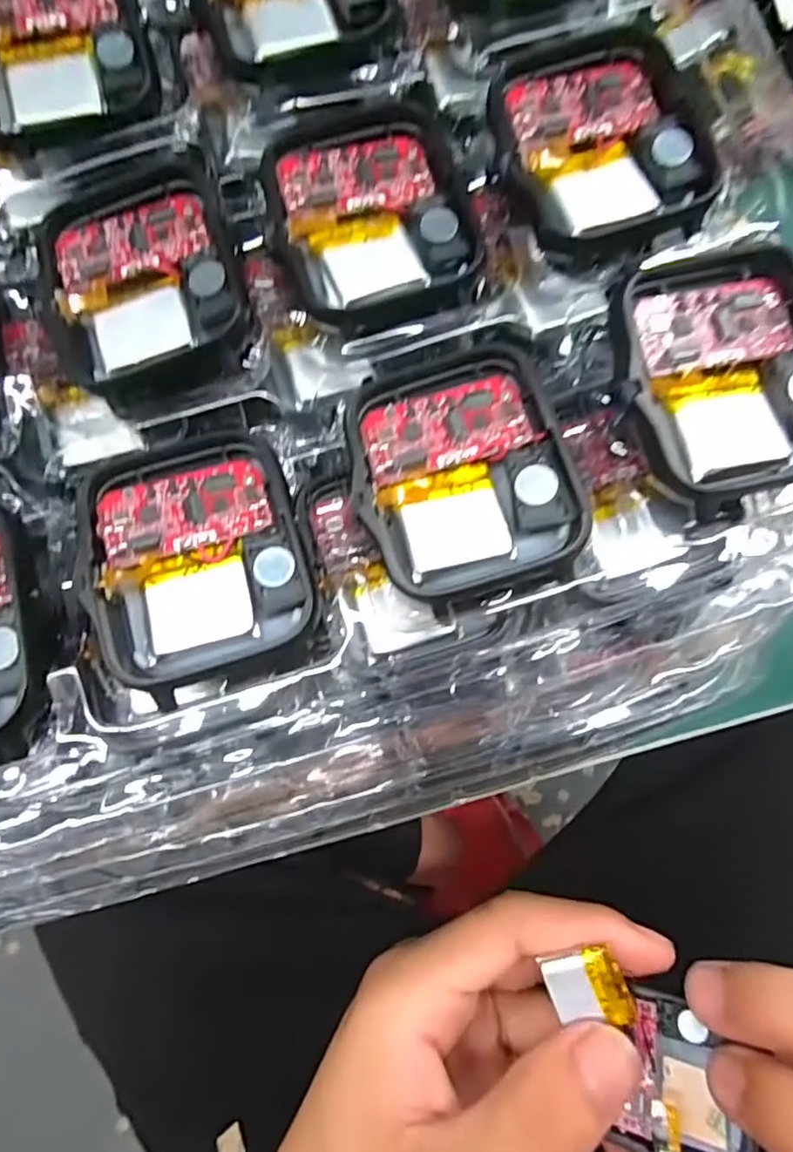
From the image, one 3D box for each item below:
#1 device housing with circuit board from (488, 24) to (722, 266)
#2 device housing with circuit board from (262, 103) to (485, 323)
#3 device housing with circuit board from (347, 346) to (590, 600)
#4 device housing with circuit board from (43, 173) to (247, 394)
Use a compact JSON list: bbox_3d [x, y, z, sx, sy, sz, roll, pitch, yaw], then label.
[{"bbox_3d":[0.041,-0.086,0.116,0.039,0.005,0.047,-14,81,-4],"label":"device housing with circuit board"},{"bbox_3d":[-0.005,-0.073,0.116,0.038,0.004,0.043,-17,81,-4],"label":"device housing with circuit board"},{"bbox_3d":[0.012,-0.019,0.107,0.037,0.005,0.044,-12,81,-3],"label":"device housing with circuit board"},{"bbox_3d":[-0.049,-0.058,0.115,0.036,0.007,0.043,-12,81,-3],"label":"device housing with circuit board"}]

